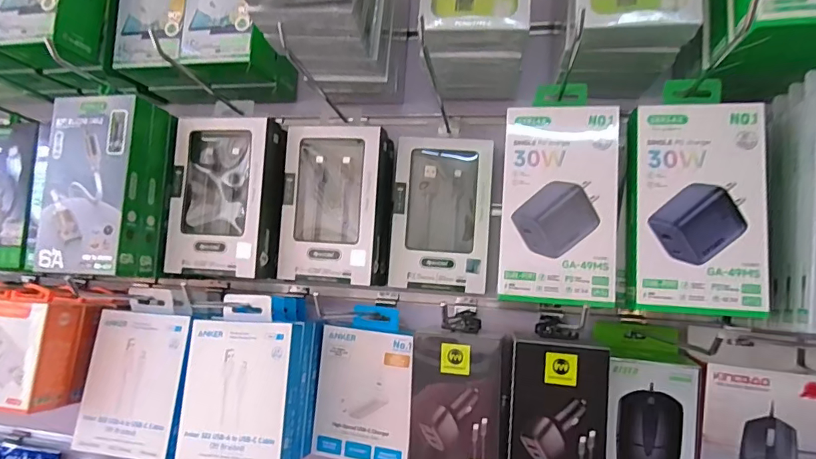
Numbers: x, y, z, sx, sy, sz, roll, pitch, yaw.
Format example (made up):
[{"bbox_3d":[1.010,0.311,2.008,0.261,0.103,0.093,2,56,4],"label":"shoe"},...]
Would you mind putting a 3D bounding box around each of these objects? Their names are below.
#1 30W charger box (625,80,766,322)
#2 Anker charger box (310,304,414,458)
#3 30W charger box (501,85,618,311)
[{"bbox_3d":[0.226,-0.028,0.369,0.094,0.179,0.030,1,-6,21],"label":"30W charger box"},{"bbox_3d":[-0.042,0.158,0.478,0.098,0.148,0.026,1,-5,18],"label":"Anker charger box"},{"bbox_3d":[0.127,-0.032,0.395,0.089,0.183,0.031,2,-5,15],"label":"30W charger box"}]

